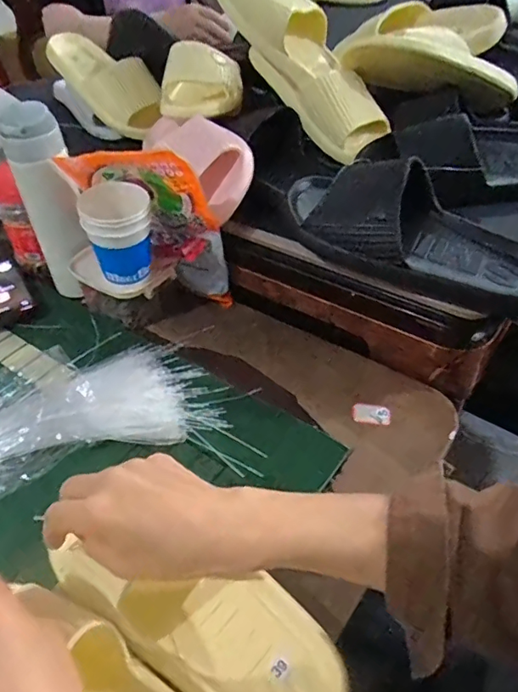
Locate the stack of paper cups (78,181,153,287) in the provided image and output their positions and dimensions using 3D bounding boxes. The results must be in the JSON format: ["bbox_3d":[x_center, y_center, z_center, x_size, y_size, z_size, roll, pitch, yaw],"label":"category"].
[{"bbox_3d":[-0.147,-0.123,0.555,0.070,0.098,0.070,-11,44,-8],"label":"stack of paper cups"}]

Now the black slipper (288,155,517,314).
[{"bbox_3d":[0.144,-0.113,0.488,0.254,0.081,0.098,27,51,28],"label":"black slipper"}]

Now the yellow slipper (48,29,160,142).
[{"bbox_3d":[-0.222,-0.384,0.769,0.227,0.068,0.099,39,86,12],"label":"yellow slipper"}]

